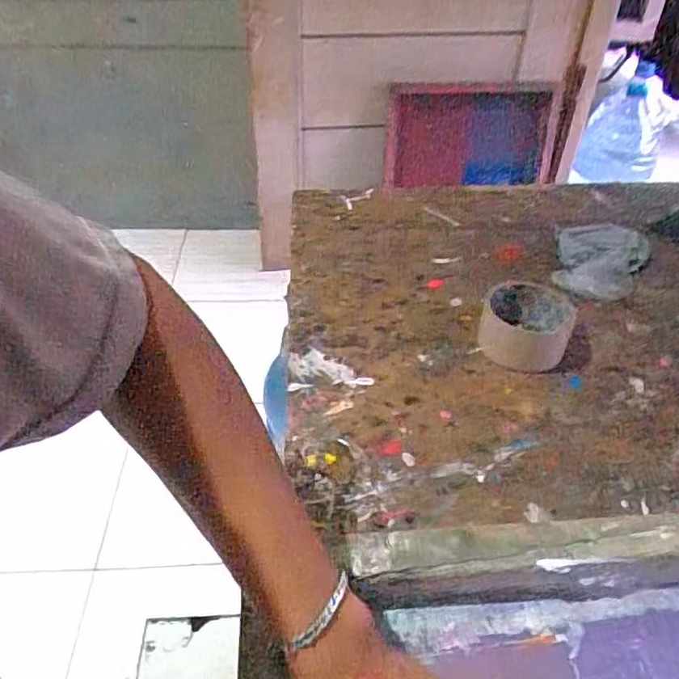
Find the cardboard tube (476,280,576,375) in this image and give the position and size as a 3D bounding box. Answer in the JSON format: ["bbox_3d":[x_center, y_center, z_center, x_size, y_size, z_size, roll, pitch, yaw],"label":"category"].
[{"bbox_3d":[0.182,-0.014,0.590,0.085,0.042,0.085,0,40,0],"label":"cardboard tube"}]

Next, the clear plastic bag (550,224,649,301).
[{"bbox_3d":[0.302,-0.092,0.690,0.103,0.021,0.153,12,42,14],"label":"clear plastic bag"}]

